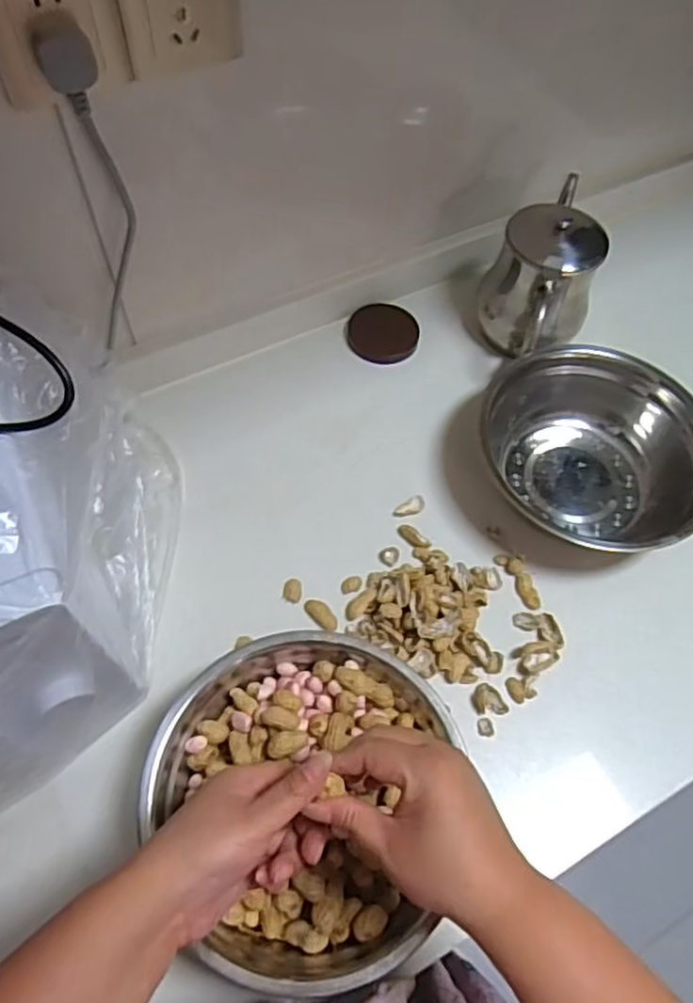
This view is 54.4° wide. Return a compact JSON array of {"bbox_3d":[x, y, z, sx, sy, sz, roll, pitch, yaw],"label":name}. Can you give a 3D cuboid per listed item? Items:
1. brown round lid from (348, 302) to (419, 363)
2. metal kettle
[{"bbox_3d":[0.043,-0.195,0.781,0.081,0.017,0.072,5,61,0],"label":"brown round lid"},{"bbox_3d":[0.213,-0.243,0.738,0.114,0.149,0.200,21,62,9],"label":"metal kettle"}]

